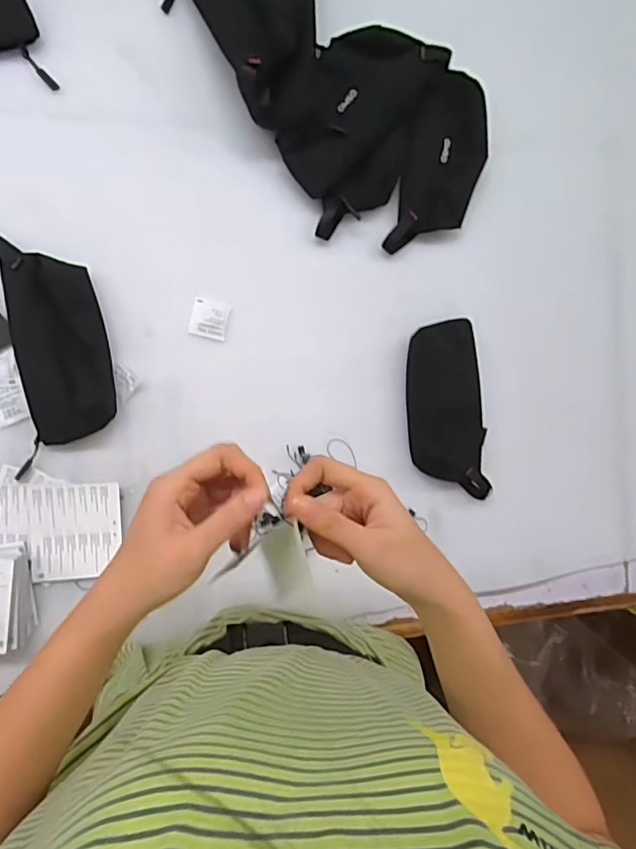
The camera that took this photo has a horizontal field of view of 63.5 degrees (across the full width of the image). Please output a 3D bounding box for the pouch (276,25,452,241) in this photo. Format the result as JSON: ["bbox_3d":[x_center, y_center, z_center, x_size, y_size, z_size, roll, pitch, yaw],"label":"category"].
[{"bbox_3d":[0.040,-0.326,0.565,0.137,0.057,0.225,27,86,-9],"label":"pouch"}]

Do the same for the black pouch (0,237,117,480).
[{"bbox_3d":[-0.268,-0.083,0.526,0.098,0.035,0.218,-9,93,-12],"label":"black pouch"}]

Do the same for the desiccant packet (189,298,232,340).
[{"bbox_3d":[-0.118,-0.117,0.565,0.041,0.005,0.042,11,89,-12],"label":"desiccant packet"}]

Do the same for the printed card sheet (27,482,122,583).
[{"bbox_3d":[-0.252,0.111,0.535,0.088,0.004,0.099,-2,92,-11],"label":"printed card sheet"}]

